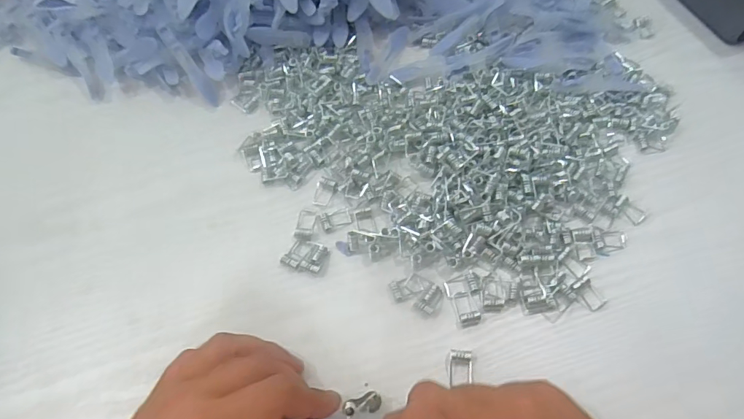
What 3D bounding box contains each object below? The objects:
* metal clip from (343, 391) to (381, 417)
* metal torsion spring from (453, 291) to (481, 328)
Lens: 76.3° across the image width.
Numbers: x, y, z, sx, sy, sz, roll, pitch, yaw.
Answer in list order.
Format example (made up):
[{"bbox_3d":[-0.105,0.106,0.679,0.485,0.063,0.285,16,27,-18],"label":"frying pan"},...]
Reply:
[{"bbox_3d":[-0.005,0.116,0.281,0.032,0.007,0.011,4,52,-45],"label":"metal clip"},{"bbox_3d":[0.064,0.066,0.320,0.014,0.004,0.024,-12,62,-5],"label":"metal torsion spring"}]

